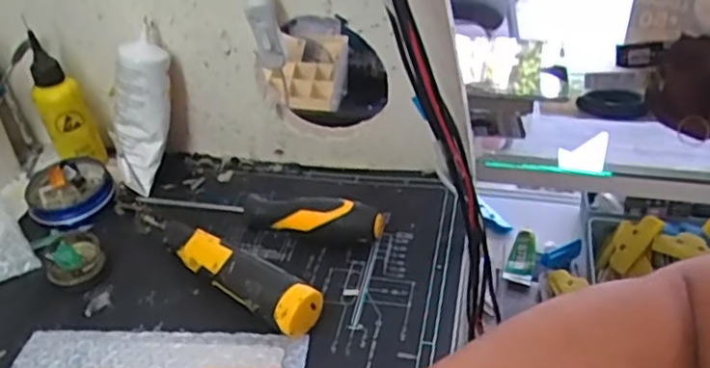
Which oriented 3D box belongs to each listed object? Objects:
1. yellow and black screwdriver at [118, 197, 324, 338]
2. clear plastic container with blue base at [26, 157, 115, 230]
[{"bbox_3d":[-0.103,0.048,0.453,0.188,0.030,0.028,23,45,29],"label":"yellow and black screwdriver"},{"bbox_3d":[-0.220,0.006,0.524,0.062,0.022,0.062,-2,39,1],"label":"clear plastic container with blue base"}]

